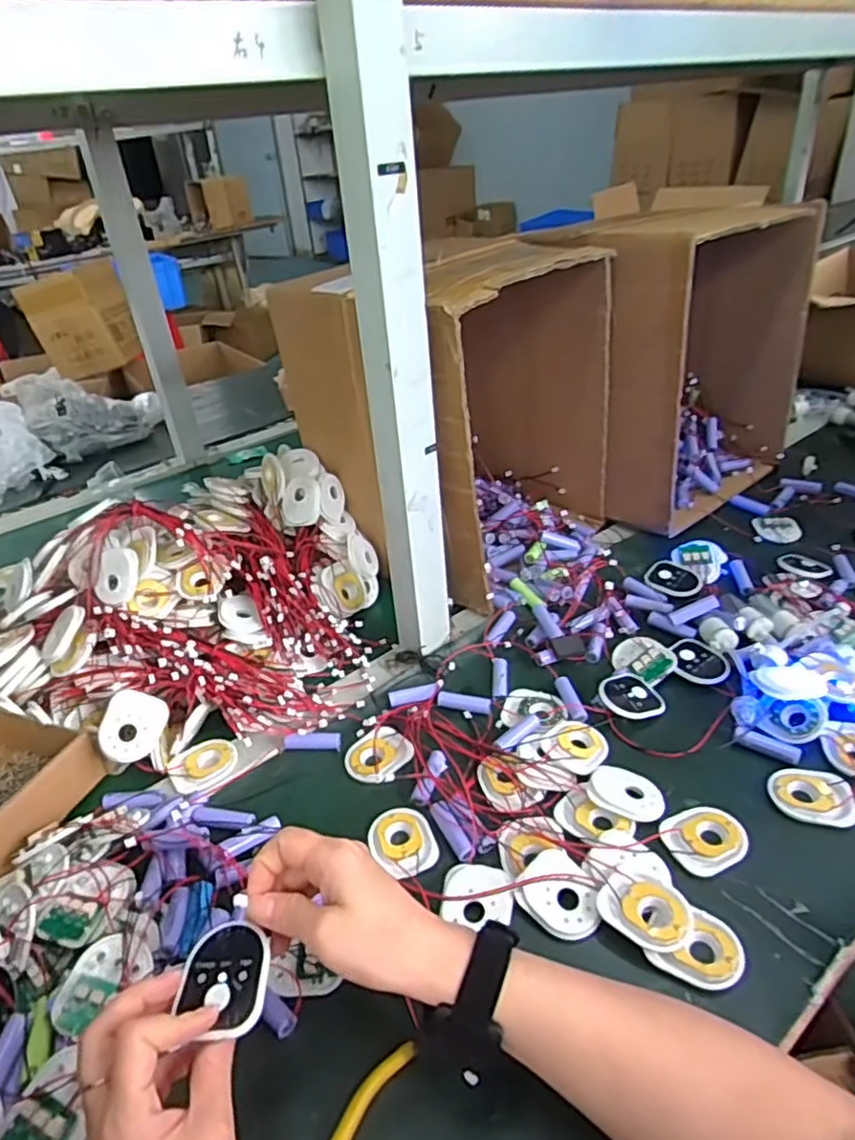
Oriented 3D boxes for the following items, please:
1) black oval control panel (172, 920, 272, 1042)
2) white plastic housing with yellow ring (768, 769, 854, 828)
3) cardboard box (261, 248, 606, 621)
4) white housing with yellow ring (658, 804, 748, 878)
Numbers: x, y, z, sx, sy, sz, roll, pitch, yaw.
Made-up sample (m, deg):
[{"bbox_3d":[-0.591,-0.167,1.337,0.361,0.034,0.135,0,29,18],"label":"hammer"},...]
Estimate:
[{"bbox_3d":[-0.109,0.222,0.365,0.047,0.006,0.056,-7,36,1],"label":"black oval control panel"},{"bbox_3d":[0.298,0.175,0.520,0.058,0.005,0.045,10,37,21],"label":"white plastic housing with yellow ring"},{"bbox_3d":[0.032,-0.188,0.787,0.275,0.319,0.263,-31,42,-33],"label":"cardboard box"},{"bbox_3d":[0.210,0.201,0.505,0.057,0.006,0.051,-16,35,-15],"label":"white housing with yellow ring"}]

